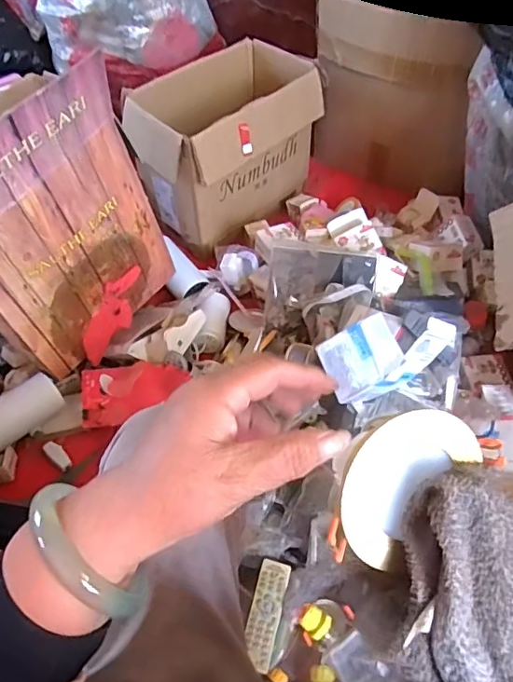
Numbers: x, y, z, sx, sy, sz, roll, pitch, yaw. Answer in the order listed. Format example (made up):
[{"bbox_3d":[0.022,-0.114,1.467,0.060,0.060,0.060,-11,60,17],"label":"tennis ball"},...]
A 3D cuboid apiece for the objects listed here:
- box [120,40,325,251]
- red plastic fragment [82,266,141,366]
[{"bbox_3d":[-0.062,-0.452,1.180,0.427,0.268,0.278,-38,60,-22],"label":"box"},{"bbox_3d":[-0.249,-0.045,0.922,0.026,0.091,0.178,29,97,22],"label":"red plastic fragment"}]

